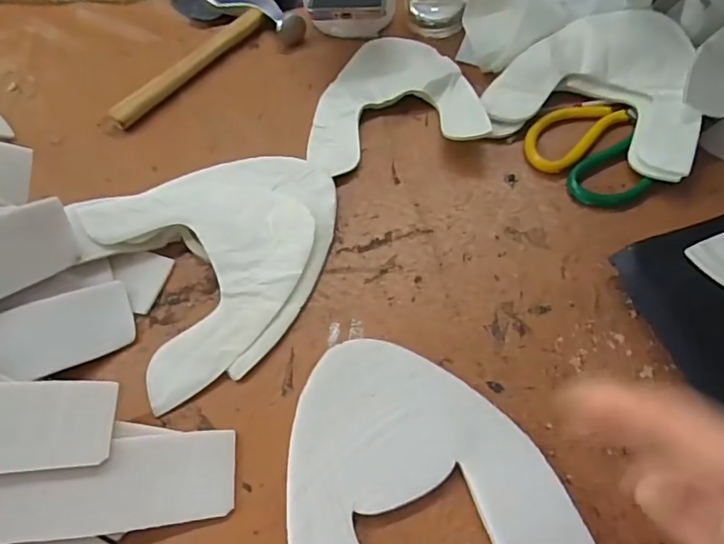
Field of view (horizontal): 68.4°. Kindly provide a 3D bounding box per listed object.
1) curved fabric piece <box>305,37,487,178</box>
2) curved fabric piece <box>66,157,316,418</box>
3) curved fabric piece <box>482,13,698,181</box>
[{"bbox_3d":[0.023,-0.173,0.509,0.157,0.032,0.162,-11,60,-1],"label":"curved fabric piece"},{"bbox_3d":[-0.112,-0.016,0.434,0.184,0.024,0.178,-29,62,-11],"label":"curved fabric piece"},{"bbox_3d":[0.220,-0.176,0.492,0.180,0.038,0.168,23,65,17],"label":"curved fabric piece"}]

